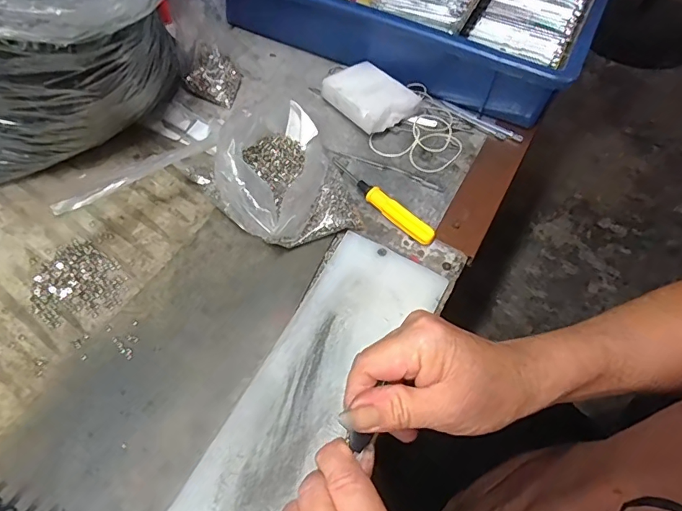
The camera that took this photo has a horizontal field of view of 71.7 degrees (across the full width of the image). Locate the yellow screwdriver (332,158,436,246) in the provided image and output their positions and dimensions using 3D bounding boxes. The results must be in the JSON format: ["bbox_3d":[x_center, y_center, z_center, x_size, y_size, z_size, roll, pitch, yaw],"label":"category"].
[{"bbox_3d":[0.035,-0.049,0.417,0.015,0.013,0.118,-39,69,-23],"label":"yellow screwdriver"}]

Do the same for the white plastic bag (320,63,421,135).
[{"bbox_3d":[0.029,-0.154,0.470,0.061,0.029,0.078,-37,68,-22],"label":"white plastic bag"}]

